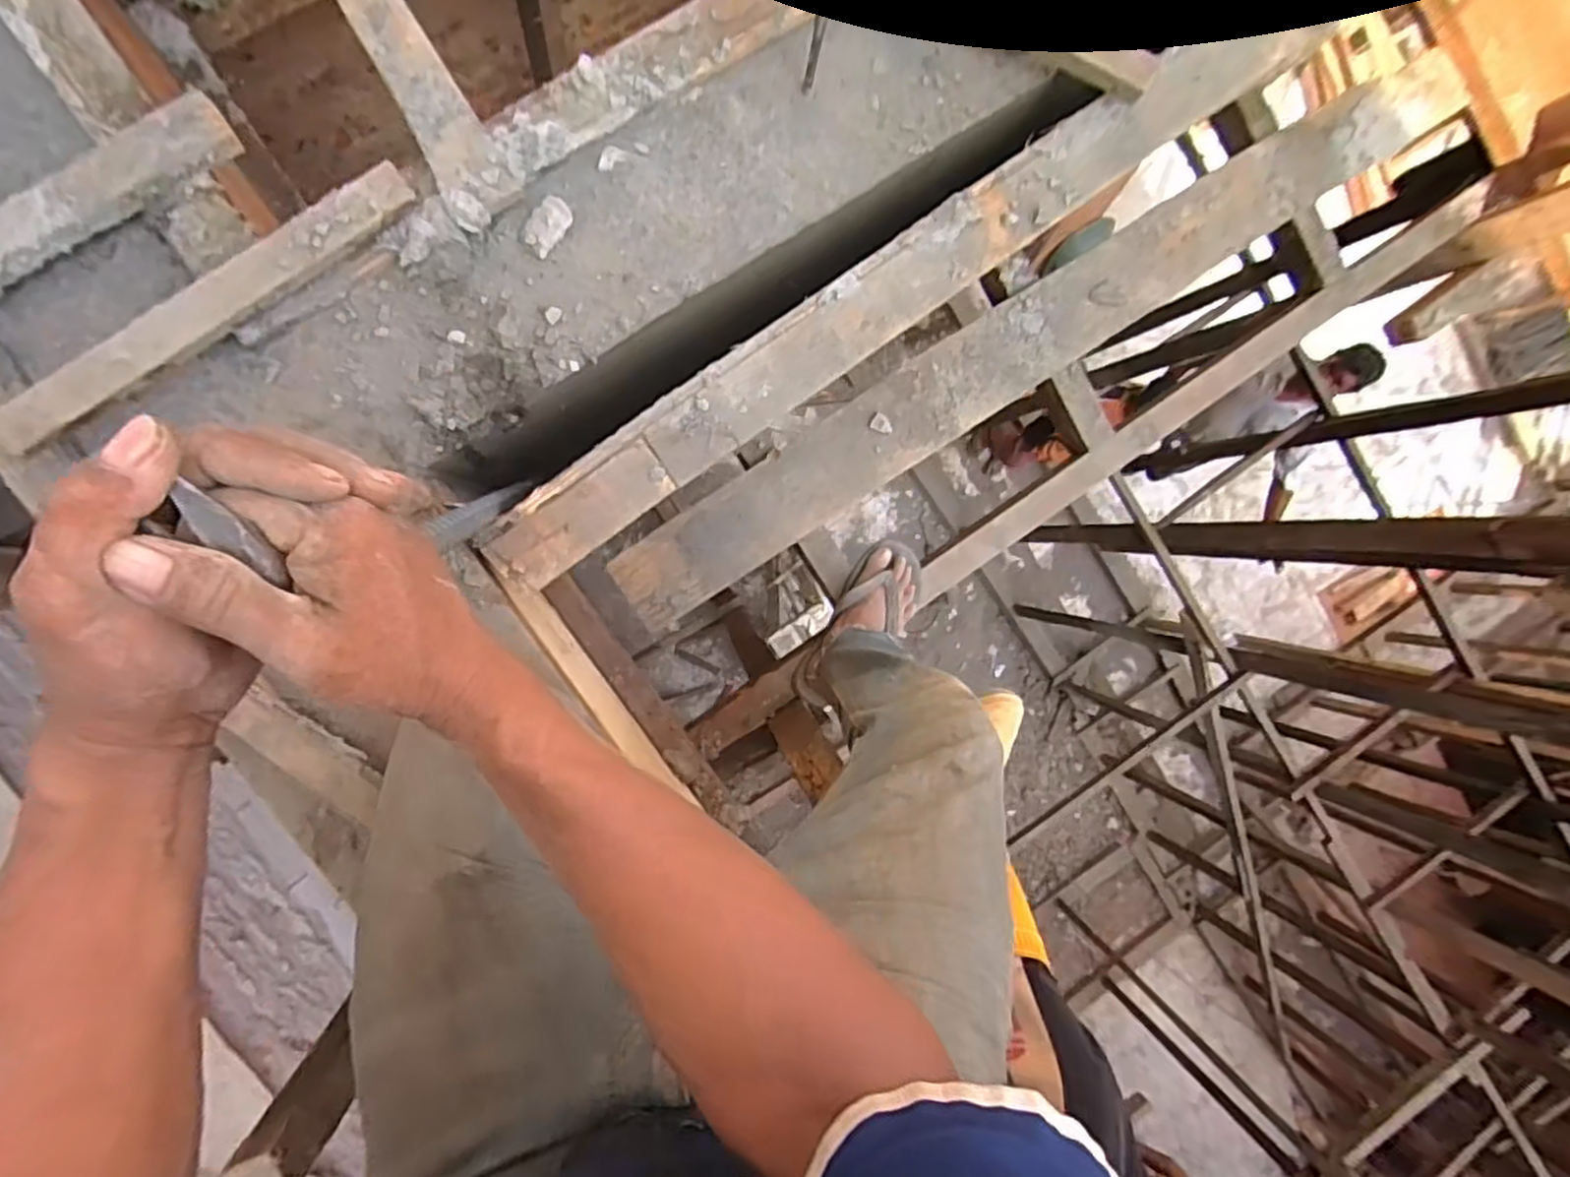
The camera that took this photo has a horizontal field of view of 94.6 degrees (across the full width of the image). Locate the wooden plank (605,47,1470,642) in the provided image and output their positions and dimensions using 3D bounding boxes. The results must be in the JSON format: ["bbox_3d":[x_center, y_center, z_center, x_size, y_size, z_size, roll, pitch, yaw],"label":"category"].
[{"bbox_3d":[0.399,-0.389,1.078,1.475,0.039,0.139,-33,97,-5],"label":"wooden plank"}]

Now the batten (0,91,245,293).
[{"bbox_3d":[-0.574,-0.262,0.546,0.345,0.034,0.050,-36,98,-5],"label":"batten"}]

